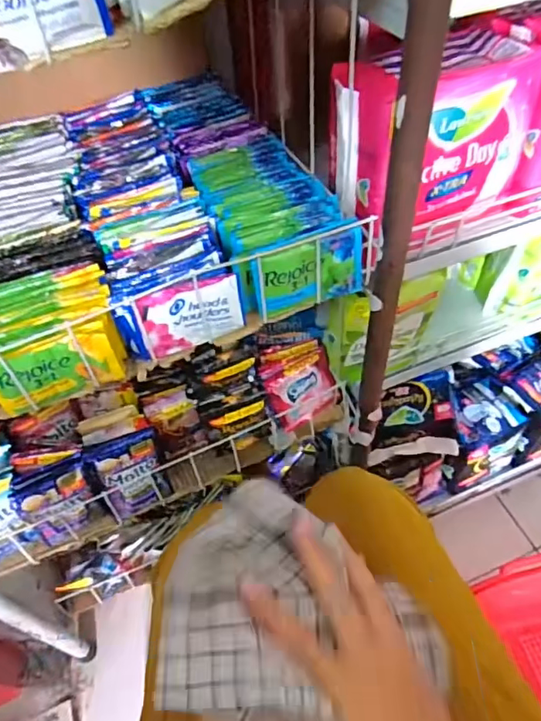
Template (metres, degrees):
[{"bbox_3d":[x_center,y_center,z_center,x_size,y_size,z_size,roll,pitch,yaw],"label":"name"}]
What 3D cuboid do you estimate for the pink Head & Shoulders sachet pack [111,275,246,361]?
[{"bbox_3d":[-0.072,-0.035,0.423,0.101,0.059,0.020,-15,52,-8],"label":"pink Head & Shoulders sachet pack"}]

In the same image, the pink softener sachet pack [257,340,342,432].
[{"bbox_3d":[0.038,0.027,0.665,0.088,0.110,0.027,-25,15,-8],"label":"pink softener sachet pack"}]

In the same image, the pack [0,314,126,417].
[{"bbox_3d":[-0.164,0.005,0.402,0.097,0.063,0.018,-24,54,-15],"label":"pack"}]

